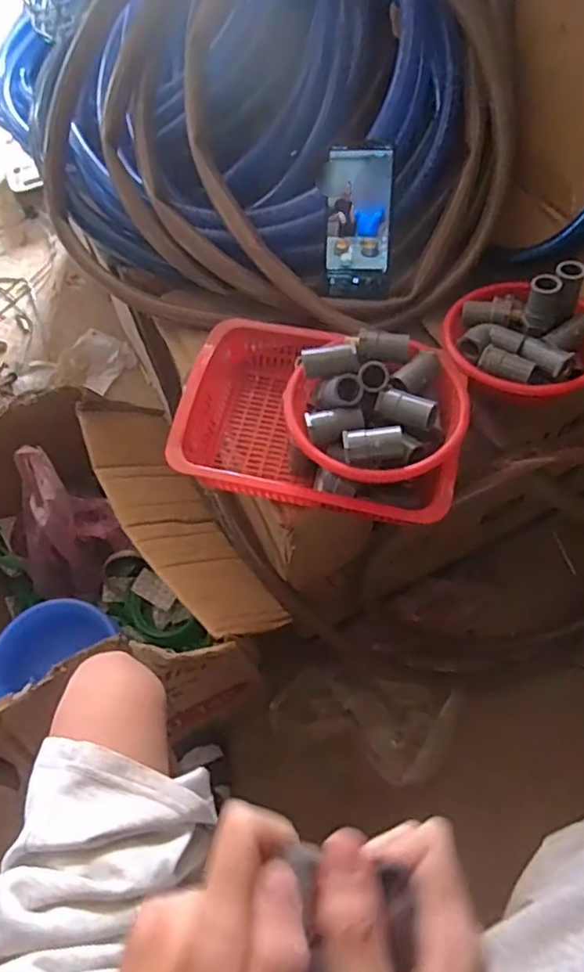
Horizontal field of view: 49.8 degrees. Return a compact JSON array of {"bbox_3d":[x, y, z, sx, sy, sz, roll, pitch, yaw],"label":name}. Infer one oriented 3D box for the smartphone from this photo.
[{"bbox_3d":[0.075,-0.296,0.711,0.070,0.158,0.010,2,18,4],"label":"smartphone"}]

